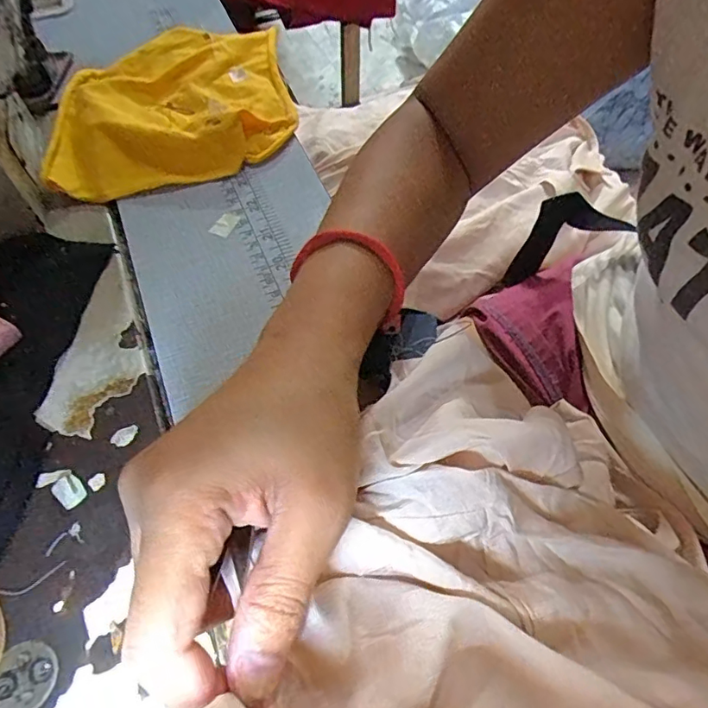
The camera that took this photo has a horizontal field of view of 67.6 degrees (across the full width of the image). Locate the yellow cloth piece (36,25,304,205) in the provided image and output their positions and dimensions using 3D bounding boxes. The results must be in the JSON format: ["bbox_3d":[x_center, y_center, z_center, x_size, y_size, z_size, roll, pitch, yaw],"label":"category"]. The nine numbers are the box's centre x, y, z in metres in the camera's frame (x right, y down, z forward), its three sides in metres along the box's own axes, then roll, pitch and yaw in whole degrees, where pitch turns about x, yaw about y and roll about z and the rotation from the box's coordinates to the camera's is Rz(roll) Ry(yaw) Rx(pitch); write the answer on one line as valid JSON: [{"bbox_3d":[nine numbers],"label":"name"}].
[{"bbox_3d":[-0.124,-0.175,0.366,0.158,0.024,0.148,0,59,1],"label":"yellow cloth piece"}]

